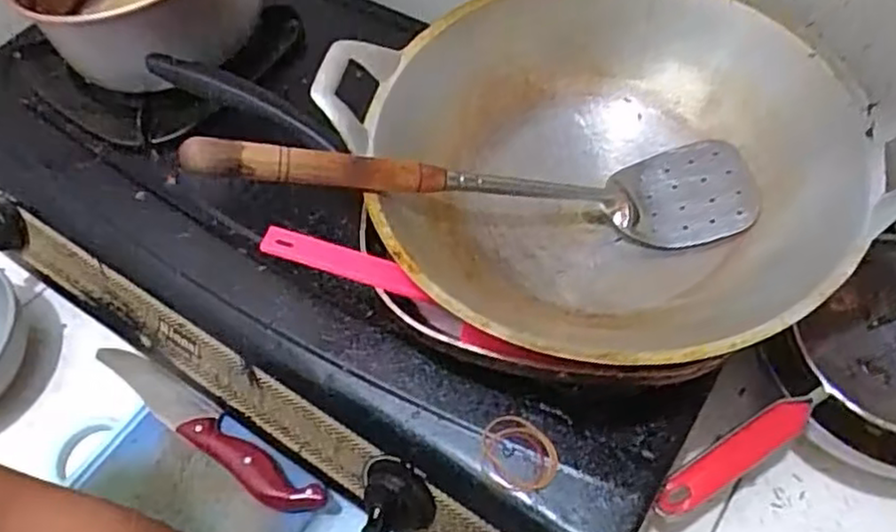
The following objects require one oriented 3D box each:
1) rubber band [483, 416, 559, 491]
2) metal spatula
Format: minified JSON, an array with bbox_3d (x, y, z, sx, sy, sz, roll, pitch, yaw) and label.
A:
[{"bbox_3d":[0.045,0.117,0.444,0.050,0.004,0.038,38,82,18],"label":"rubber band"},{"bbox_3d":[0.022,-0.050,0.439,0.351,0.063,0.081,2,55,-17],"label":"metal spatula"}]

